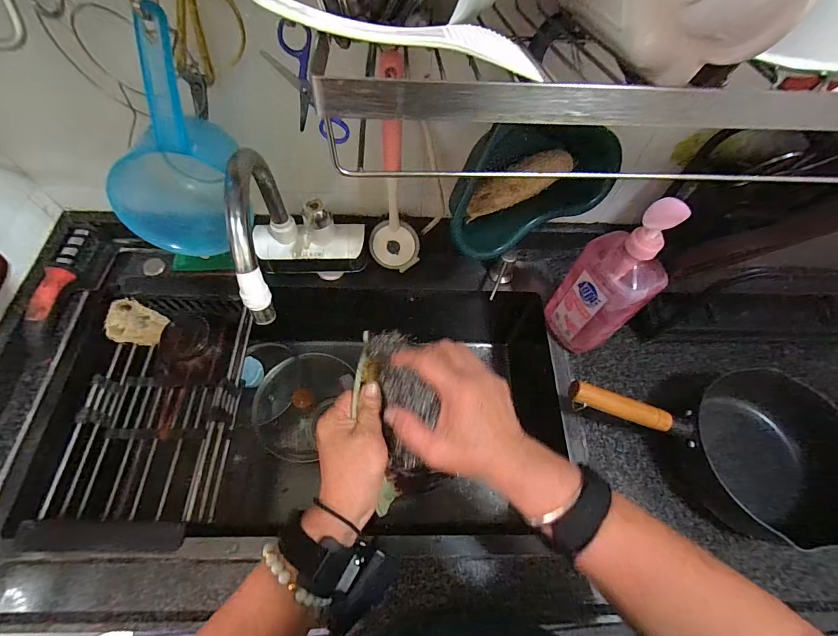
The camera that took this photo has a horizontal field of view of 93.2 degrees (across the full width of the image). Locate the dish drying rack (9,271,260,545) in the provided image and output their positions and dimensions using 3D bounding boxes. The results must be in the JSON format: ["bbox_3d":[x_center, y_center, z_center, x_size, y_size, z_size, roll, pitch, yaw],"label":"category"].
[{"bbox_3d":[-0.386,0.132,0.603,0.197,0.094,0.358,3,62,-1],"label":"dish drying rack"}]

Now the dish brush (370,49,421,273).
[{"bbox_3d":[-0.034,-0.174,0.520,0.070,0.292,0.063,-9,63,-8],"label":"dish brush"}]

